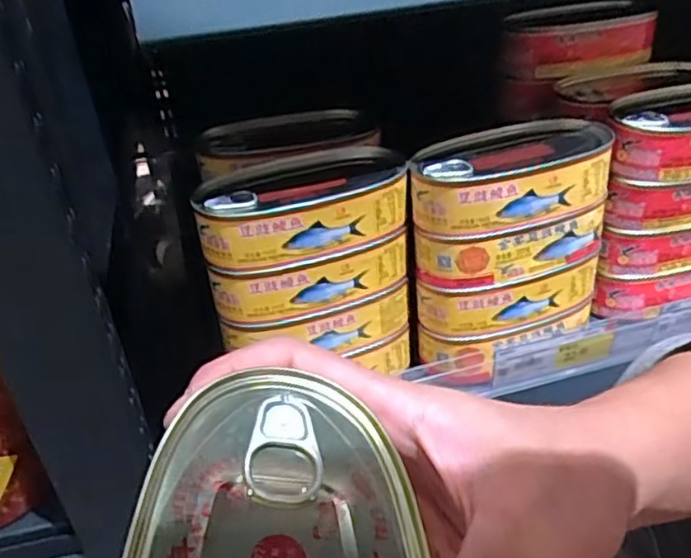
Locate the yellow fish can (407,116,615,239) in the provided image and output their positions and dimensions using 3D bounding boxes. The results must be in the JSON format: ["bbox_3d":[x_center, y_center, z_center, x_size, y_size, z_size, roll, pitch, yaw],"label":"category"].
[{"bbox_3d":[0.116,-0.073,0.469,0.146,0.051,0.072,-13,34,-14],"label":"yellow fish can"}]

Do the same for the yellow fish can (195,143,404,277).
[{"bbox_3d":[-0.032,-0.051,0.459,0.142,0.048,0.080,-16,34,-17],"label":"yellow fish can"}]

